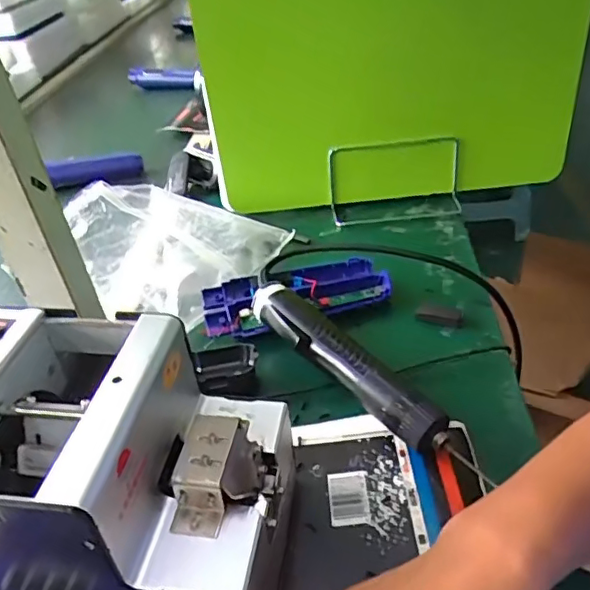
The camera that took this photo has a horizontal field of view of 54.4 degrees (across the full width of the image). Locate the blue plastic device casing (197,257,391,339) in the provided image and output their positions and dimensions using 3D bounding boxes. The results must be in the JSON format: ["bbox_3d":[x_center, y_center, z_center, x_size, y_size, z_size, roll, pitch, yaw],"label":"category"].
[{"bbox_3d":[0.000,0.000,0.548,0.172,0.022,0.074,-11,37,-5],"label":"blue plastic device casing"}]

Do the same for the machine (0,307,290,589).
[{"bbox_3d":[-0.101,0.104,0.320,0.186,0.138,0.130,1,38,11],"label":"machine"}]

